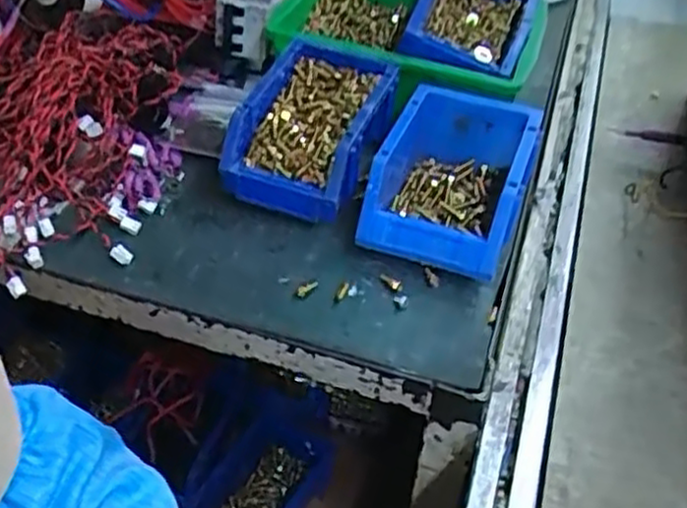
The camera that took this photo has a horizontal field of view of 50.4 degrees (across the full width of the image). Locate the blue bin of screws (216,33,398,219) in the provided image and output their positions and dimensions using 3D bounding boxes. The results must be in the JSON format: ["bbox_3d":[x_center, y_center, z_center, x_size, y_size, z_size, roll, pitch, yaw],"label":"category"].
[{"bbox_3d":[-0.022,-0.106,0.636,0.119,0.082,0.171,17,46,15],"label":"blue bin of screws"}]

